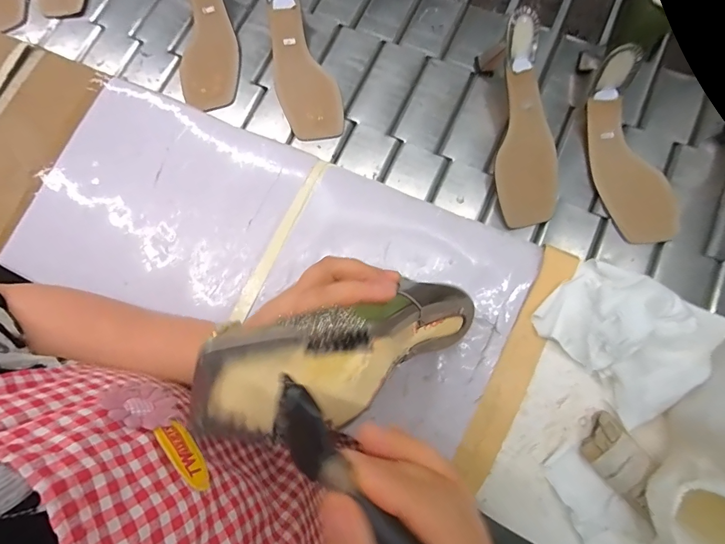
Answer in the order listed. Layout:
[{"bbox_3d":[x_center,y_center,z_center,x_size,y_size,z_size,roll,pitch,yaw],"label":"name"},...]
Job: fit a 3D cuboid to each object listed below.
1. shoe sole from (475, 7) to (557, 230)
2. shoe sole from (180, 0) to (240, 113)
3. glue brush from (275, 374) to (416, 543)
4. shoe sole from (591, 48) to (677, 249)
[{"bbox_3d":[0.186,-0.172,0.457,0.071,0.070,0.227,-5,90,-1],"label":"shoe sole"},{"bbox_3d":[-0.206,-0.320,0.499,0.073,0.036,0.218,-7,96,-1],"label":"shoe sole"},{"bbox_3d":[0.008,0.103,0.154,0.023,0.008,0.139,-44,69,-9],"label":"glue brush"},{"bbox_3d":[0.306,-0.135,0.427,0.069,0.077,0.199,-14,77,-3],"label":"shoe sole"}]

